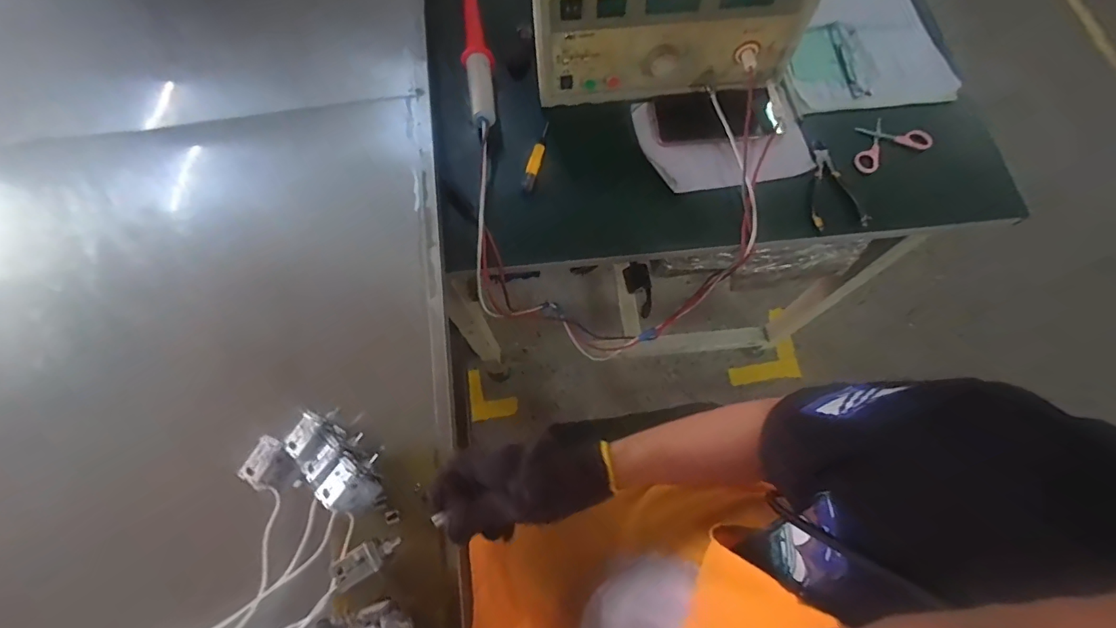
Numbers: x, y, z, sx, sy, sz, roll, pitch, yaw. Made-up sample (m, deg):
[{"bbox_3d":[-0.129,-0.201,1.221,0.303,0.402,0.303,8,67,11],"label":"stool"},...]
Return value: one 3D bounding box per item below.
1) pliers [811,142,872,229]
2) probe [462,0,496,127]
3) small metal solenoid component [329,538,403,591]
[{"bbox_3d":[0.336,-0.162,0.601,0.059,0.019,0.122,-3,71,0],"label":"pliers"},{"bbox_3d":[-0.112,-0.368,0.669,0.037,0.041,0.275,-8,71,-2],"label":"probe"},{"bbox_3d":[-0.155,0.198,0.396,0.048,0.023,0.023,-33,80,-6],"label":"small metal solenoid component"}]

